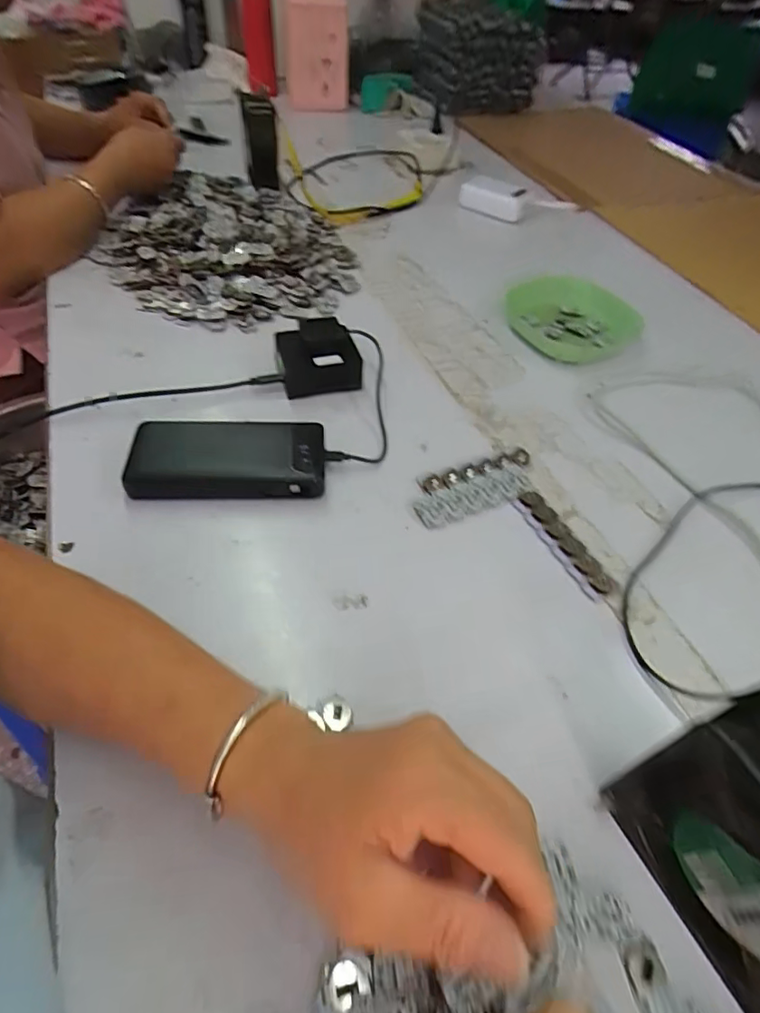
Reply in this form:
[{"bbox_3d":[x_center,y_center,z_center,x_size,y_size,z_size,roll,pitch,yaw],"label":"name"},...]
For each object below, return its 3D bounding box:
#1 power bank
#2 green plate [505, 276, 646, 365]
[{"bbox_3d":[-0.124,-0.039,0.448,0.151,0.028,0.069,-1,49,-7],"label":"power bank"},{"bbox_3d":[0.230,-0.221,0.638,0.146,0.033,0.134,3,48,-3],"label":"green plate"}]

